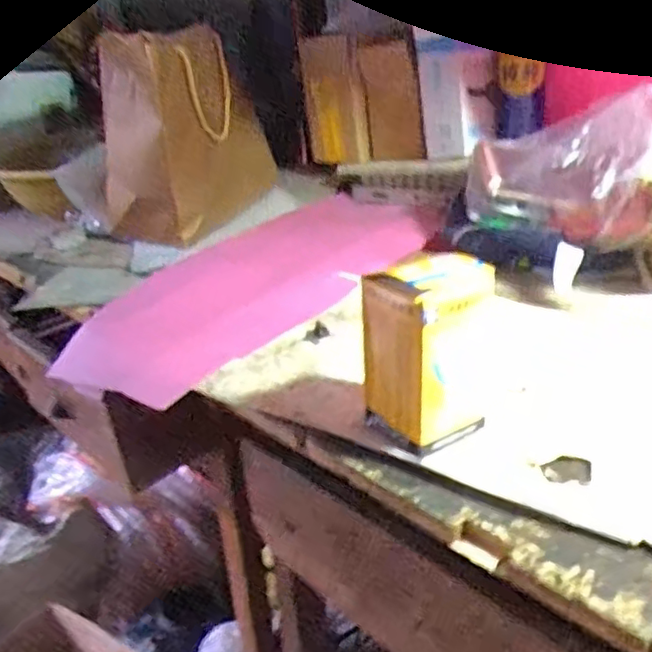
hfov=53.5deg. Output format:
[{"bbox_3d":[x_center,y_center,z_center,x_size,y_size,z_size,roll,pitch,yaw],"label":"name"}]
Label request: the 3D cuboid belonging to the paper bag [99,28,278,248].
[{"bbox_3d":[-0.222,-0.292,0.973,0.133,0.270,0.274,11,31,25],"label":"paper bag"}]

